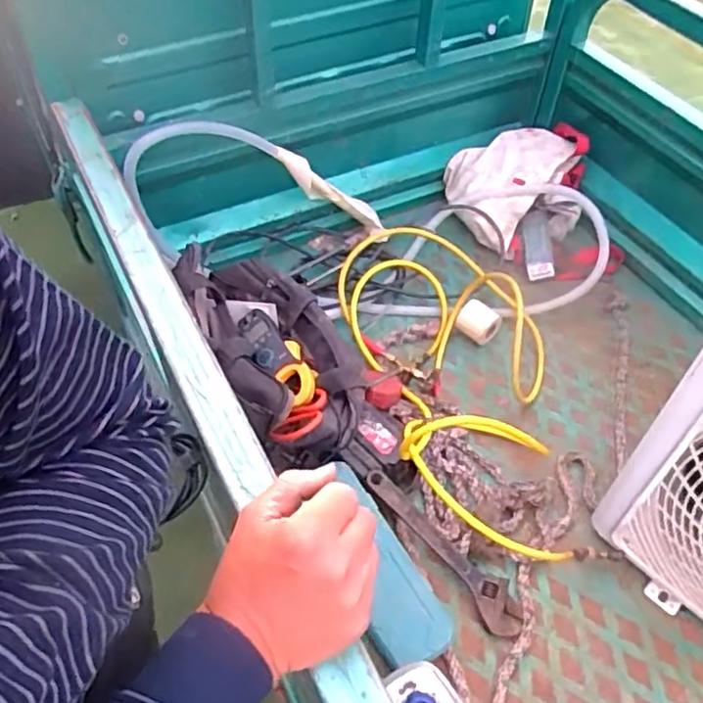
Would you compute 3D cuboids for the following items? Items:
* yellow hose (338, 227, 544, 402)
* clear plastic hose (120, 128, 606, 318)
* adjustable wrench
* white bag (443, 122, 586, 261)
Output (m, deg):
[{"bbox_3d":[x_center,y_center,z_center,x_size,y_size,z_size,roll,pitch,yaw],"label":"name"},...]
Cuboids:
[{"bbox_3d":[0.164,-0.091,1.254,0.405,0.094,0.352,9,51,8],"label":"yellow hose"},{"bbox_3d":[0.055,-0.245,1.269,0.894,0.231,0.320,14,50,-11],"label":"clear plastic hose"},{"bbox_3d":[0.129,0.280,0.947,0.061,0.027,0.286,-39,79,-27],"label":"adjustable wrench"},{"bbox_3d":[0.334,-0.354,1.420,0.287,0.157,0.273,23,55,19],"label":"white bag"}]

